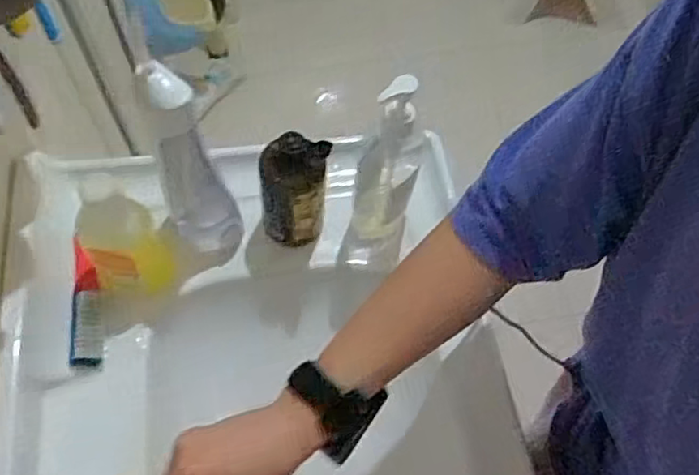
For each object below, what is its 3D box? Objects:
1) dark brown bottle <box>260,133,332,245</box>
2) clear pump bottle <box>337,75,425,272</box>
[{"bbox_3d":[-0.054,-0.045,0.642,0.067,0.136,0.051,0,61,-2],"label":"dark brown bottle"},{"bbox_3d":[0.032,-0.058,0.629,0.064,0.243,0.095,13,61,6],"label":"clear pump bottle"}]

